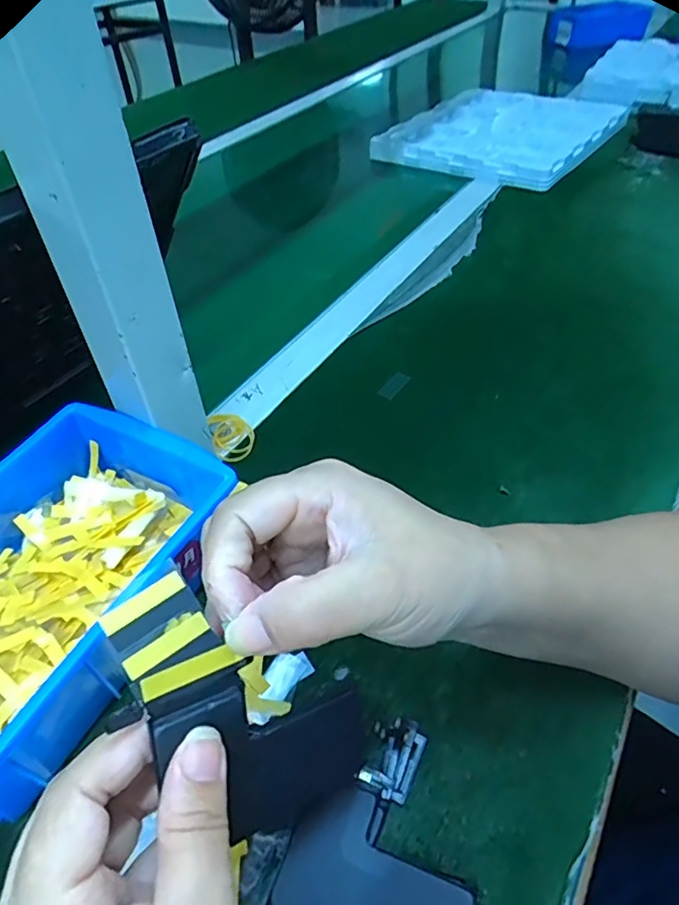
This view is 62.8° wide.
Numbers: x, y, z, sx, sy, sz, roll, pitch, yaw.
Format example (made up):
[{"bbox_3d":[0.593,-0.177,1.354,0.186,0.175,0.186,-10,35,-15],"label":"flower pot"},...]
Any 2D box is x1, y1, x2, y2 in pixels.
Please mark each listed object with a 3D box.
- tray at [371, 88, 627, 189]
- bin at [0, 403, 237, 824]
[{"bbox_3d":[0.246,-0.484,0.833,0.302,0.034,0.348,26,53,25],"label":"tray"},{"bbox_3d":[-0.166,0.072,0.309,0.141,0.064,0.200,20,50,21],"label":"bin"}]

